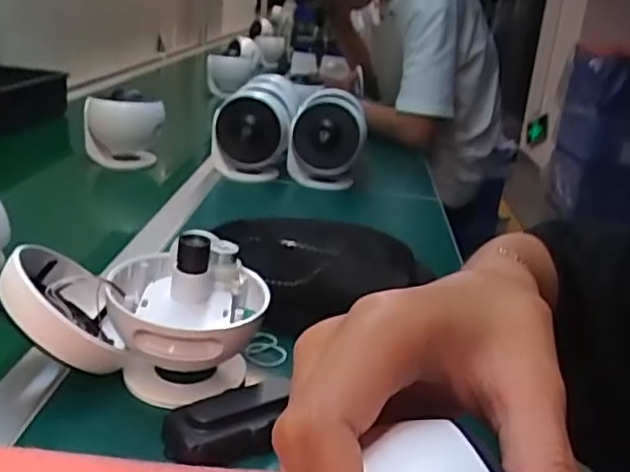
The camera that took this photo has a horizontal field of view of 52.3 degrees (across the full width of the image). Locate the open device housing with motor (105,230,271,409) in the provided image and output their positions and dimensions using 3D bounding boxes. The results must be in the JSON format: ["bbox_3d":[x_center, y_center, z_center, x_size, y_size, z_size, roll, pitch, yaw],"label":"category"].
[{"bbox_3d":[-0.095,0.057,0.491,0.114,0.102,0.120,-2,24,-10],"label":"open device housing with motor"}]

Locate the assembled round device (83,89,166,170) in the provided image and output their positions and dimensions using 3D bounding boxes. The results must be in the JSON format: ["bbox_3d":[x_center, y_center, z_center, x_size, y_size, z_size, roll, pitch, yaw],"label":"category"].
[{"bbox_3d":[-0.328,-0.187,1.099,0.124,0.119,0.110,-6,25,-19],"label":"assembled round device"}]

